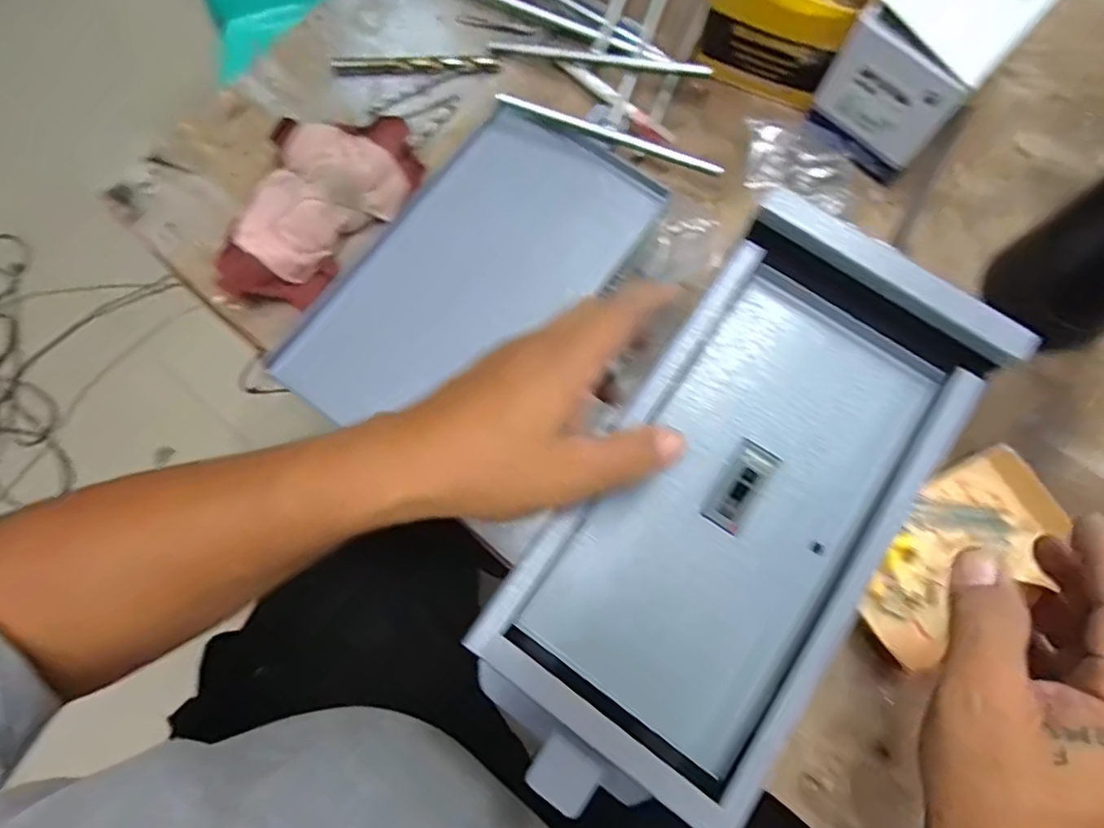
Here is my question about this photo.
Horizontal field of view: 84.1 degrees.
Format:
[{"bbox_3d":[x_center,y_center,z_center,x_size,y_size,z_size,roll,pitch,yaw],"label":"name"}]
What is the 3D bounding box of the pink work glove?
[{"bbox_3d":[-0.181,-0.157,0.455,0.101,0.034,0.165,36,76,11],"label":"pink work glove"}]

